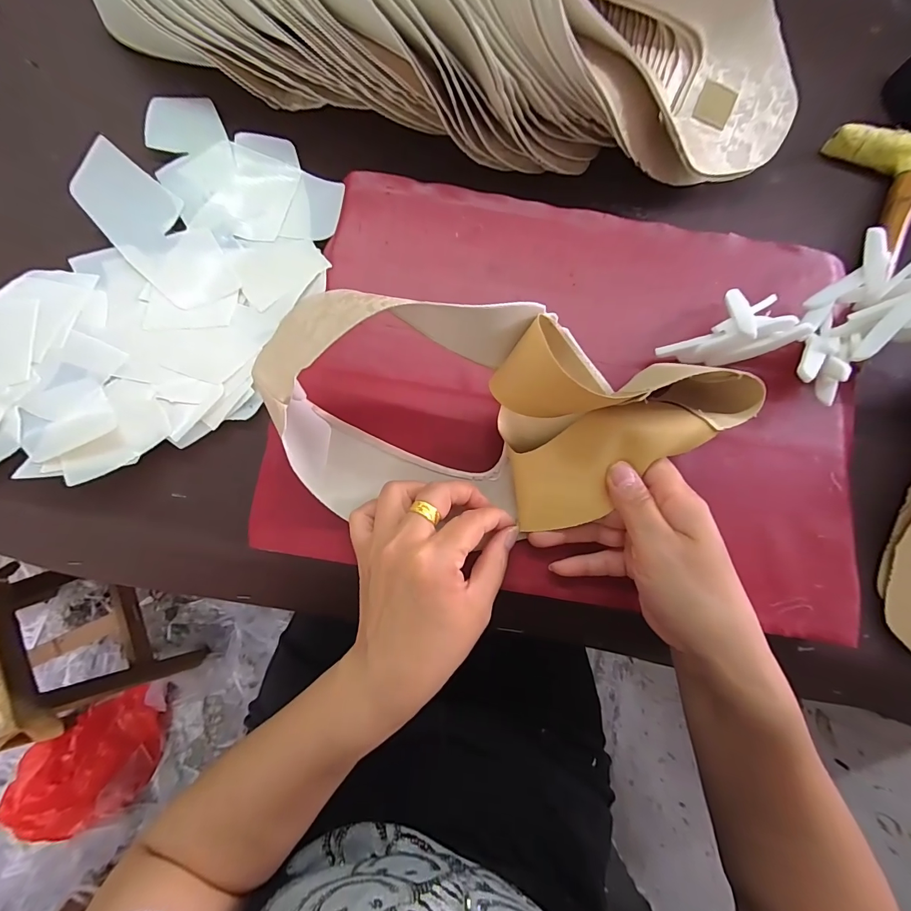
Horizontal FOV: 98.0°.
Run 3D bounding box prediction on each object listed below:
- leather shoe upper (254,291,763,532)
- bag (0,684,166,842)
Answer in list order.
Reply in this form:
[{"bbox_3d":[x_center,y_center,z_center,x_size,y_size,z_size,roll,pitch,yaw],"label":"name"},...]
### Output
[{"bbox_3d":[0.024,-0.025,0.247,0.296,0.083,0.126,3,80,3],"label":"leather shoe upper"},{"bbox_3d":[-0.746,0.639,0.803,0.294,0.110,0.193,-36,82,-9],"label":"bag"}]

